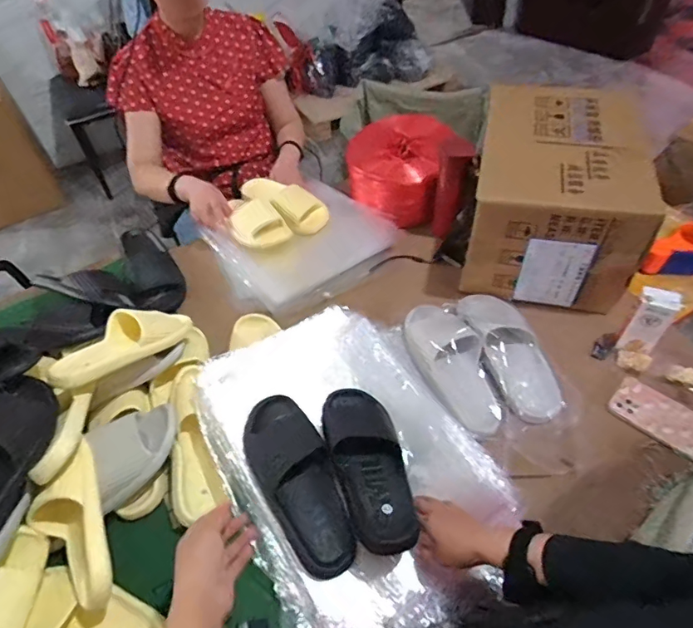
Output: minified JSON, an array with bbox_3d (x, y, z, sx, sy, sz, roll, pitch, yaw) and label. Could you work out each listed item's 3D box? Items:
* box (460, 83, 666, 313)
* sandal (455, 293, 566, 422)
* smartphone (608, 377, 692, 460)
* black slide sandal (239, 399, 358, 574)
[{"bbox_3d":[0.413,-0.238,0.975,0.293,0.254,0.362,9,52,12],"label":"box"},{"bbox_3d":[0.289,0.059,0.864,0.111,0.063,0.270,-17,52,-9],"label":"sandal"},{"bbox_3d":[0.518,0.167,0.788,0.079,0.011,0.153,-37,57,-23],"label":"smartphone"},{"bbox_3d":[-0.072,0.240,0.709,0.105,0.061,0.259,-23,53,-14],"label":"black slide sandal"}]

